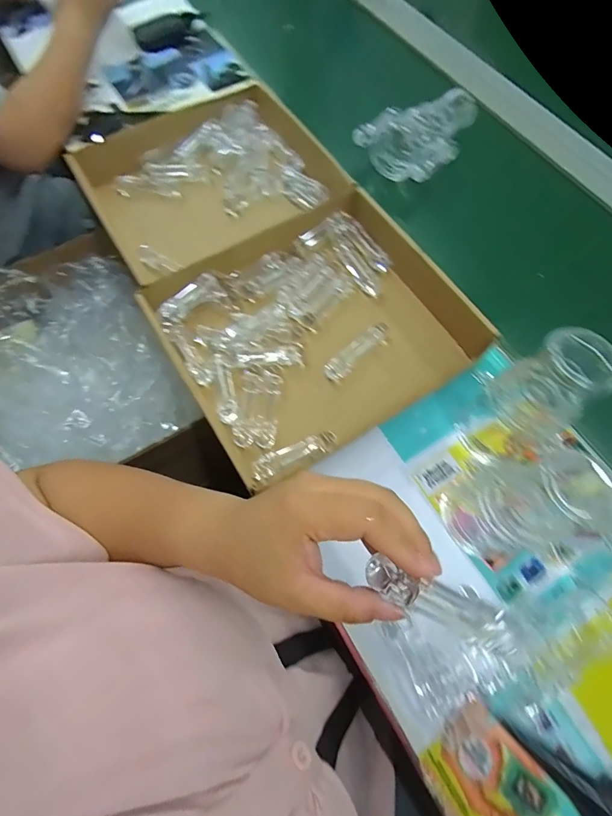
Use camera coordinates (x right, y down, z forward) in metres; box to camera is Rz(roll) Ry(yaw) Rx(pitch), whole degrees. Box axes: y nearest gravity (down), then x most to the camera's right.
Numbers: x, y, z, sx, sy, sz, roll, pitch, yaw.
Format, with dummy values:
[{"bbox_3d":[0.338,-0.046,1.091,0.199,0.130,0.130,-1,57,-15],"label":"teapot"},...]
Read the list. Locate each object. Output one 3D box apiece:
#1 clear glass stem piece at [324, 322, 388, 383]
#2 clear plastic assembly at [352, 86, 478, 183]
[{"bbox_3d":[0.061,-0.069,0.470,0.024,0.018,0.091,43,75,15],"label":"clear glass stem piece"},{"bbox_3d":[0.184,-0.422,0.597,0.196,0.051,0.132,-42,74,-15],"label":"clear plastic assembly"}]

